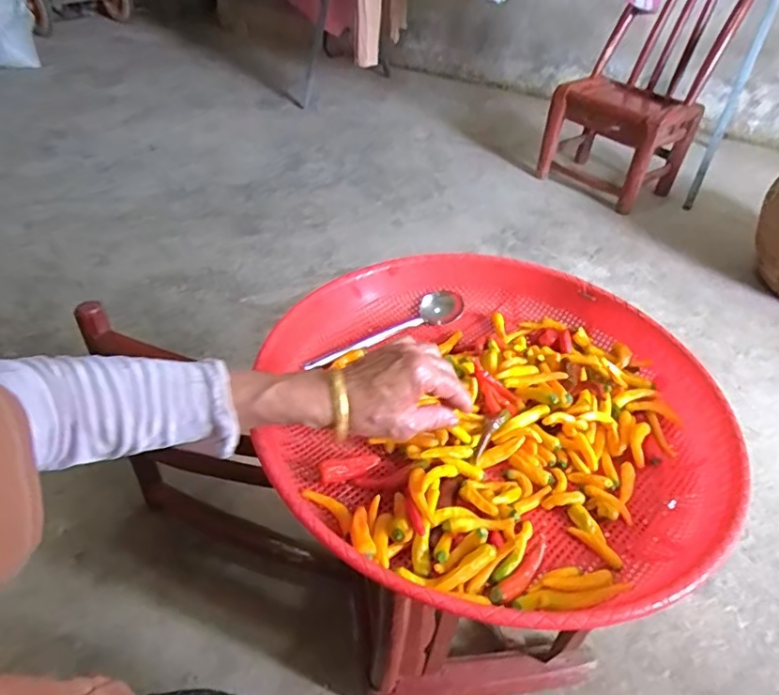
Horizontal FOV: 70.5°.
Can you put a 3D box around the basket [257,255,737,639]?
[{"bbox_3d":[0.103,0.051,0.574,0.459,0.082,0.458,-21,49,-24],"label":"basket"}]

